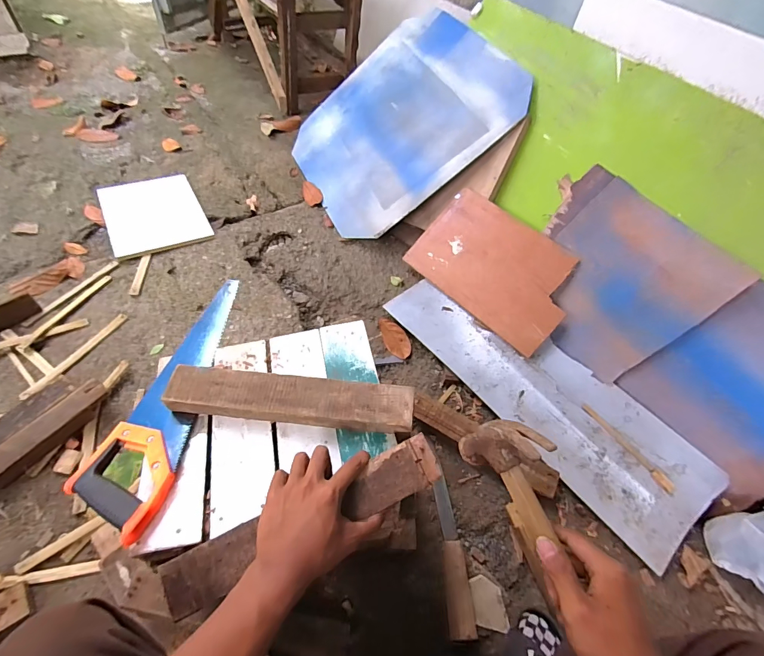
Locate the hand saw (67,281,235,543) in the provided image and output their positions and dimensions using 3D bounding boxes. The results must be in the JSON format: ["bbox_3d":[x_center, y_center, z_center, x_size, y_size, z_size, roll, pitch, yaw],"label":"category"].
[{"bbox_3d":[-0.330,0.079,0.601,0.121,0.042,0.431,3,53,-3],"label":"hand saw"}]

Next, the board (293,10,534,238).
[{"bbox_3d":[0.035,-0.734,1.378,0.726,0.022,0.749,-38,57,13],"label":"board"}]

